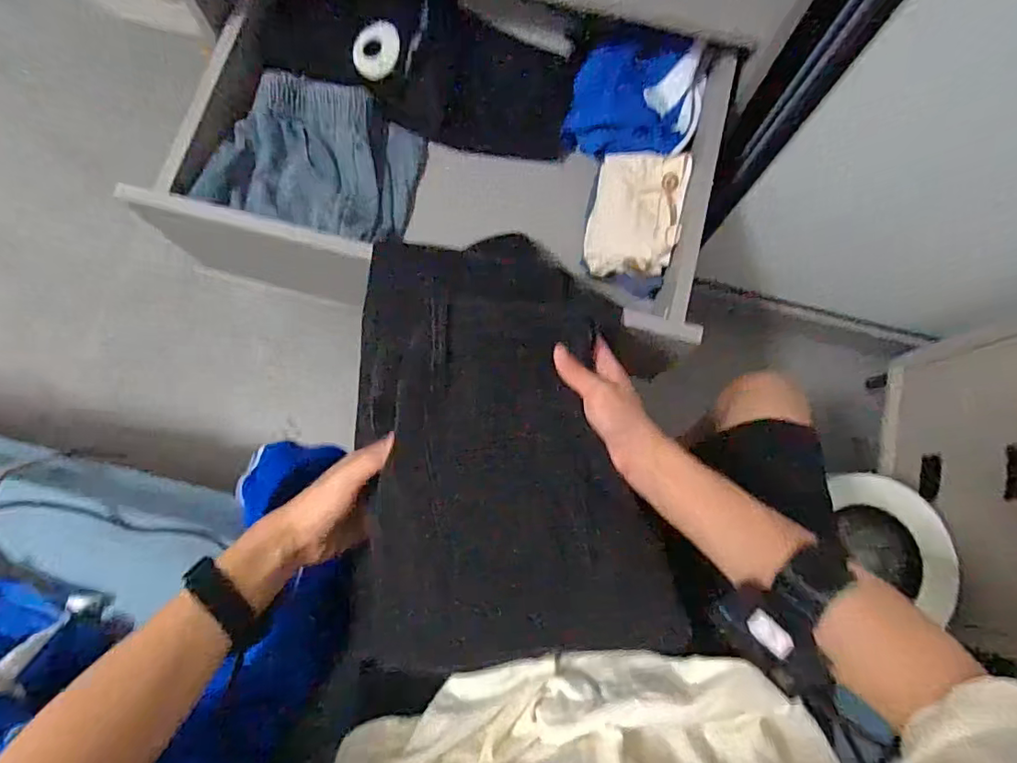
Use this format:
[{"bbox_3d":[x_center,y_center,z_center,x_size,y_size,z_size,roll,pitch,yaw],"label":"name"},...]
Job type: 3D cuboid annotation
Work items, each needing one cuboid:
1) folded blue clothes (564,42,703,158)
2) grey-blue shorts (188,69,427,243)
[{"bbox_3d":[0.178,-0.400,0.781,0.172,0.090,0.137,13,77,1],"label":"folded blue clothes"},{"bbox_3d":[-0.253,-0.299,0.758,0.234,0.084,0.205,13,77,1],"label":"grey-blue shorts"}]

